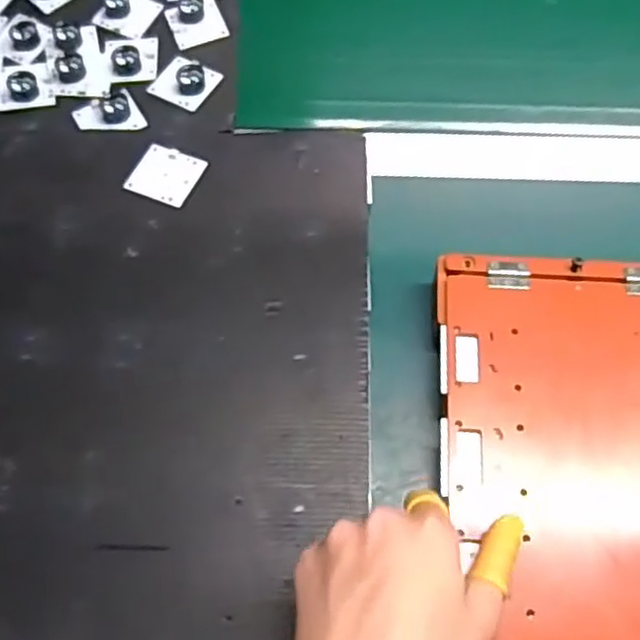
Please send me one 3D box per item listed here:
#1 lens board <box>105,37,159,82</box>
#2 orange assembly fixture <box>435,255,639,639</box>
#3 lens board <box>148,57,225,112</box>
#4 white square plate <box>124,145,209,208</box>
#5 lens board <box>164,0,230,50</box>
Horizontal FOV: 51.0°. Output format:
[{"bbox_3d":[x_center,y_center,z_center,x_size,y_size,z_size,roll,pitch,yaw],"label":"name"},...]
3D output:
[{"bbox_3d":[-0.158,-0.223,0.561,0.044,0.012,0.045,-8,63,-3],"label":"lens board"},{"bbox_3d":[0.150,0.073,0.370,0.160,0.014,0.243,4,65,2],"label":"orange assembly fixture"},{"bbox_3d":[-0.112,-0.200,0.548,0.047,0.016,0.044,26,67,14],"label":"lens board"},{"bbox_3d":[-0.115,-0.109,0.501,0.048,0.004,0.045,22,71,11],"label":"white square plate"},{"bbox_3d":[-0.108,-0.263,0.583,0.045,0.016,0.047,-22,65,-9],"label":"lens board"}]

